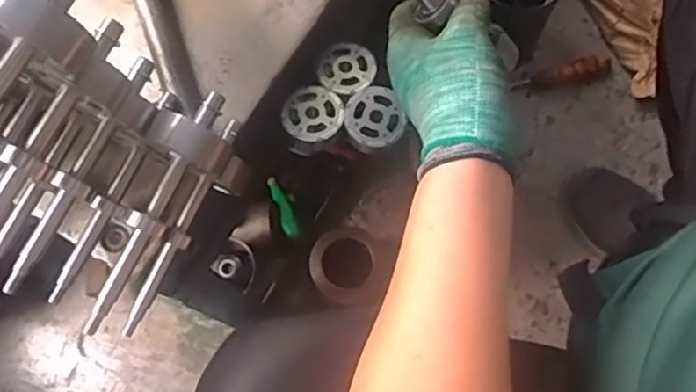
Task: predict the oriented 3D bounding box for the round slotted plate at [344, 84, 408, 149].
[{"bbox_3d":[0.021,-0.066,0.541,0.047,0.008,0.053,-22,74,-5],"label":"round slotted plate"}]

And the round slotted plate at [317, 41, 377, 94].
[{"bbox_3d":[-0.001,-0.110,0.566,0.047,0.009,0.051,-1,73,2],"label":"round slotted plate"}]

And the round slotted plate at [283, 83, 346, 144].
[{"bbox_3d":[-0.028,-0.068,0.545,0.049,0.006,0.051,33,77,11],"label":"round slotted plate"}]

